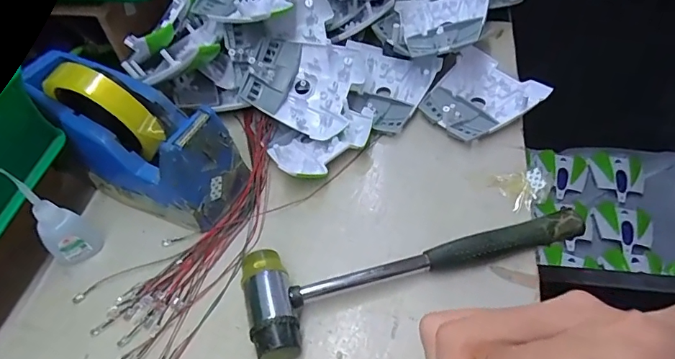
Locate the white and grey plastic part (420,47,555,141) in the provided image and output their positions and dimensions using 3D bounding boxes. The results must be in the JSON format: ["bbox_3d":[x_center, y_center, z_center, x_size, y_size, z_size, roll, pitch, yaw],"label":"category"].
[{"bbox_3d":[0.145,-0.083,0.464,0.106,0.029,0.094,-34,57,-22],"label":"white and grey plastic part"}]

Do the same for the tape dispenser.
[{"bbox_3d":[-0.180,-0.041,0.402,0.180,0.117,0.077,18,54,18],"label":"tape dispenser"}]

